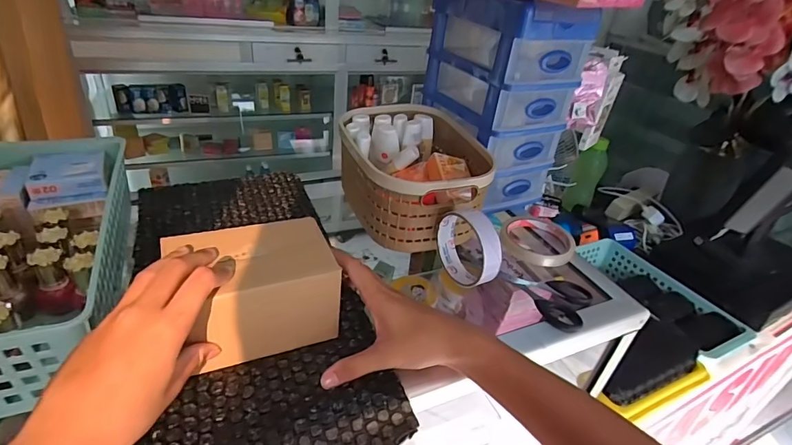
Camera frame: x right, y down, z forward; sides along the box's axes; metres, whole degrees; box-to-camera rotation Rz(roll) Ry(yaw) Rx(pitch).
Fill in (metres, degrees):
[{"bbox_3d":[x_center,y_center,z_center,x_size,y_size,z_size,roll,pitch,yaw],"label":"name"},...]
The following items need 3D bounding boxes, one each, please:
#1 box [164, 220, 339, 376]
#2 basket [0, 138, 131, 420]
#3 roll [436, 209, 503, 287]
[{"bbox_3d":[-0.117,0.058,0.372,0.120,0.080,0.080,-8,36,-23],"label":"box"},{"bbox_3d":[-0.317,0.025,0.374,0.131,0.080,0.275,-8,36,-23],"label":"basket"},{"bbox_3d":[0.076,0.027,0.461,0.024,0.082,0.088,-13,38,-28],"label":"roll"}]

